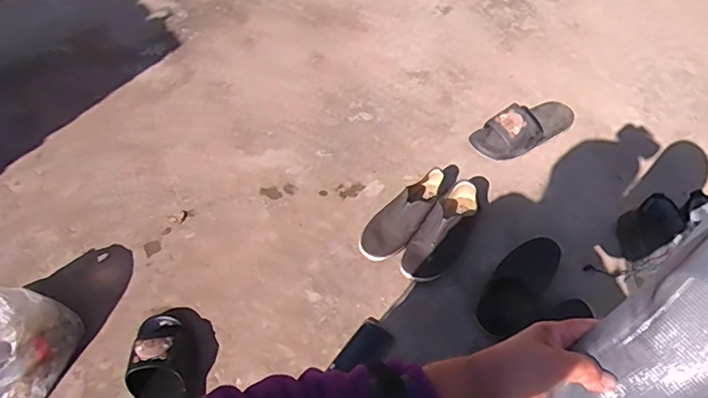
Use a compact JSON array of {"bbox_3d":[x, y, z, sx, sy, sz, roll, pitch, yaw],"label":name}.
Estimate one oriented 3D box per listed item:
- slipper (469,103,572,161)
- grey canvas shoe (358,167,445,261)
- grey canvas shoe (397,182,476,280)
[{"bbox_3d":[0.453,-0.198,1.331,0.299,0.083,0.121,-28,55,-17],"label":"slipper"},{"bbox_3d":[0.119,0.037,1.173,0.269,0.081,0.105,-39,59,-24],"label":"grey canvas shoe"},{"bbox_3d":[0.205,0.074,1.144,0.105,0.068,0.272,28,59,24],"label":"grey canvas shoe"}]

